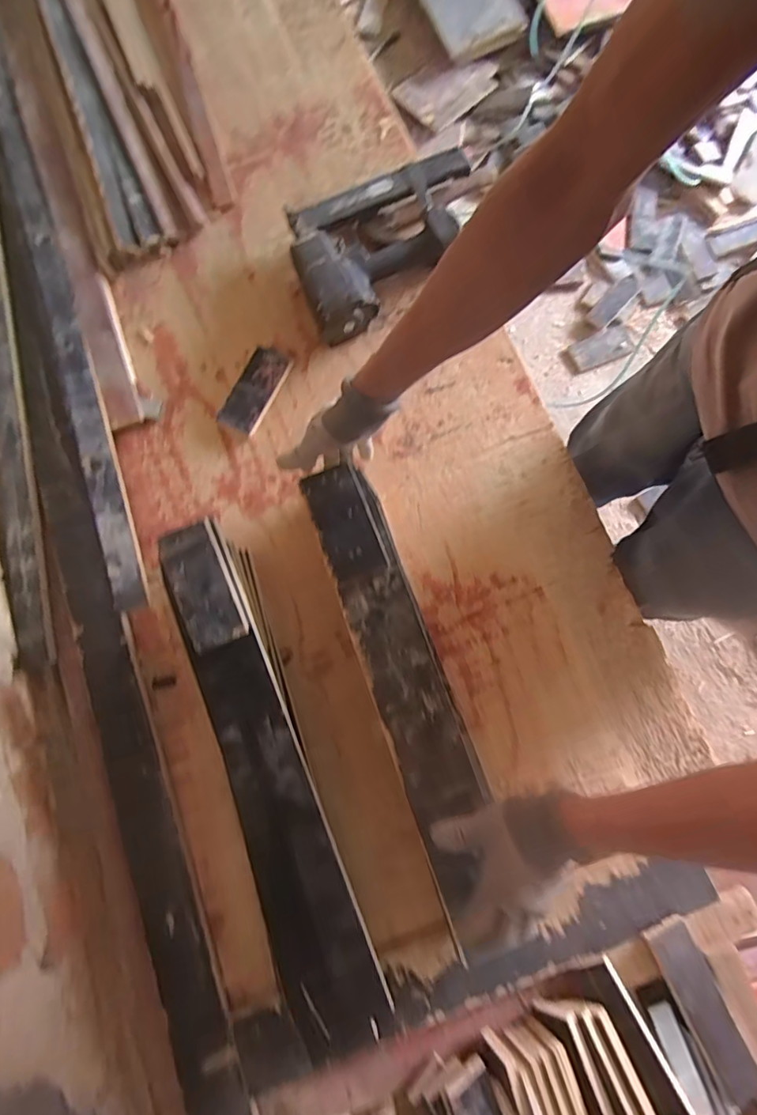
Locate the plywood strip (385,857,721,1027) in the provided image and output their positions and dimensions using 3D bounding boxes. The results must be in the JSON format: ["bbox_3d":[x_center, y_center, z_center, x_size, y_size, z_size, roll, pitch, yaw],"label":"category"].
[{"bbox_3d":[0.203,0.446,0.571,0.383,0.016,0.062,-21,78,0],"label":"plywood strip"}]

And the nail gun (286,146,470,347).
[{"bbox_3d":[0.020,-0.483,0.748,0.315,0.080,0.215,-23,78,-4],"label":"nail gun"}]

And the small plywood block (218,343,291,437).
[{"bbox_3d":[-0.188,-0.255,0.740,0.059,0.018,0.135,26,79,6],"label":"small plywood block"}]

